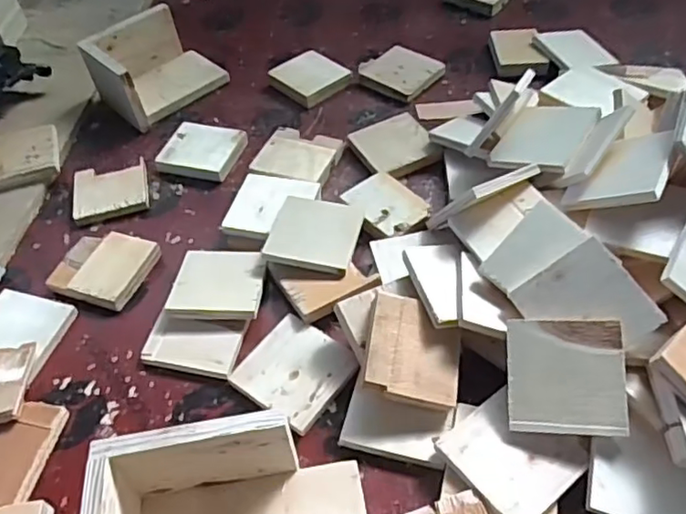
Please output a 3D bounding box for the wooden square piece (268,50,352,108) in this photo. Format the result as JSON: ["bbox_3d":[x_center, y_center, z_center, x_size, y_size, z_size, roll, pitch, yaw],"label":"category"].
[{"bbox_3d":[-0.049,-0.253,0.883,0.085,0.021,0.098,-37,57,-24],"label":"wooden square piece"}]

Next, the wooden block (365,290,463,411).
[{"bbox_3d":[0.063,0.079,0.539,0.079,0.007,0.089,14,60,-5],"label":"wooden block"}]

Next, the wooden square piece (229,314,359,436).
[{"bbox_3d":[-0.045,0.106,0.580,0.092,0.012,0.088,31,59,26],"label":"wooden square piece"}]

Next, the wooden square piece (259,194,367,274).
[{"bbox_3d":[-0.028,-0.027,0.664,0.089,0.016,0.095,9,52,11],"label":"wooden square piece"}]

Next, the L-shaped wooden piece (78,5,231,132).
[{"bbox_3d":[-0.267,-0.276,0.877,0.126,0.083,0.159,36,61,28],"label":"L-shaped wooden piece"}]

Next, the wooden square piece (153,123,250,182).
[{"bbox_3d":[-0.179,-0.136,0.793,0.095,0.021,0.080,11,52,12],"label":"wooden square piece"}]

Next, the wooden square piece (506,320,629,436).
[{"bbox_3d":[0.180,0.096,0.505,0.089,0.006,0.089,-3,79,19],"label":"wooden square piece"}]

